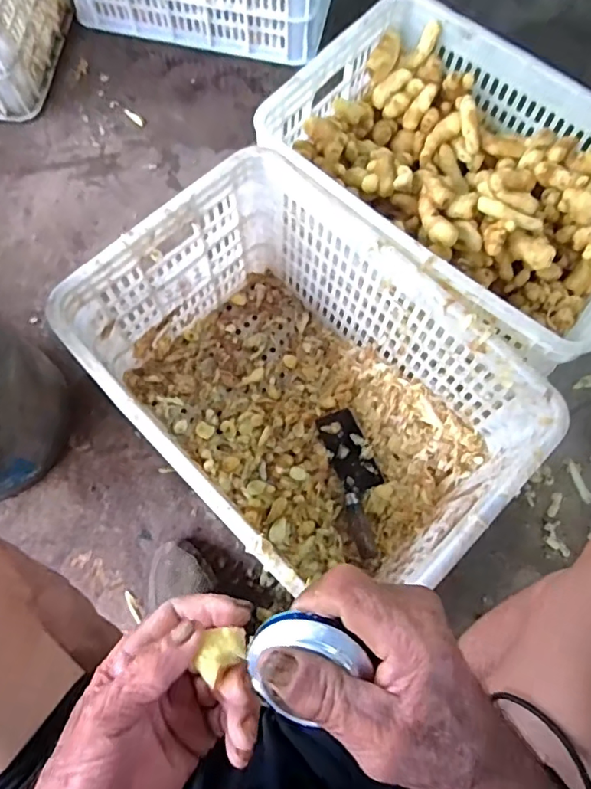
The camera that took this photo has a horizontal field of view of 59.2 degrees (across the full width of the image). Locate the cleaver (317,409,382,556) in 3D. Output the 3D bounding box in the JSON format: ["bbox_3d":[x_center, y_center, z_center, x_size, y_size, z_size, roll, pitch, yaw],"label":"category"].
[{"bbox_3d":[0.094,0.126,0.777,0.063,0.027,0.217,-14,72,-8],"label":"cleaver"}]

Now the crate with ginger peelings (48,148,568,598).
[{"bbox_3d":[0.005,0.004,0.711,0.509,0.286,0.359,43,74,12],"label":"crate with ginger peelings"}]

